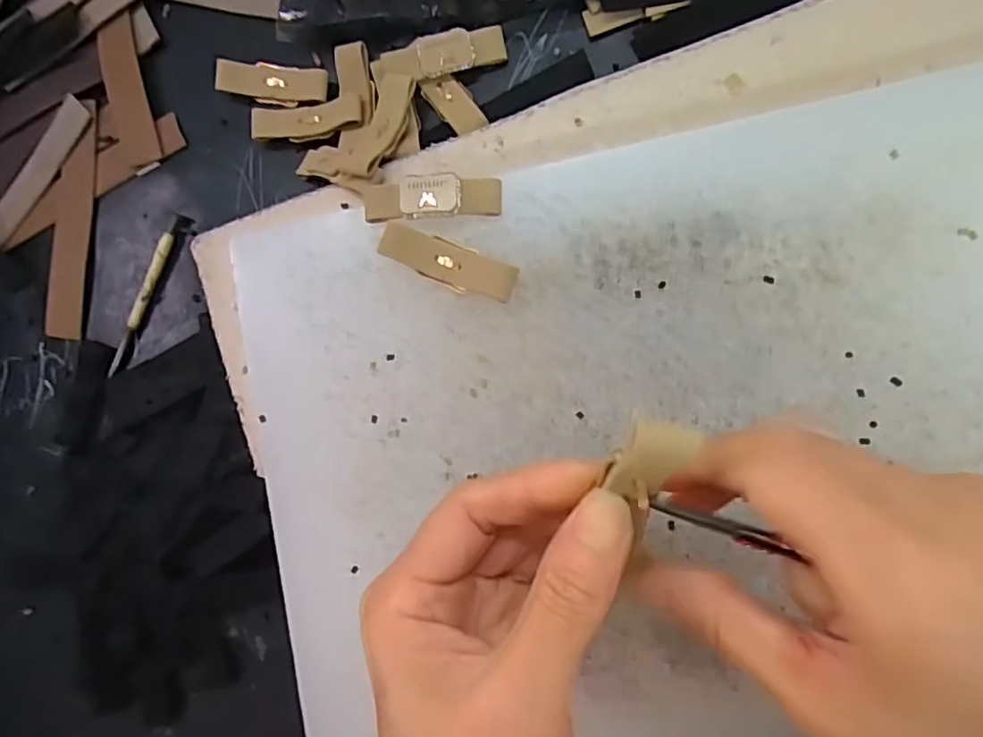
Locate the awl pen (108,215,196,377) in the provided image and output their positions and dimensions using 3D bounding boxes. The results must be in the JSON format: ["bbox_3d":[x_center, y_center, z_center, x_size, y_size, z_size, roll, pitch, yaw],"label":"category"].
[{"bbox_3d":[-0.187,-0.040,0.326,0.010,0.004,0.093,29,94,7],"label":"awl pen"}]

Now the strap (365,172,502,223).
[{"bbox_3d":[-0.026,-0.072,0.257,0.059,0.010,0.019,-1,90,8],"label":"strap"}]

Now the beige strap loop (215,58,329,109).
[{"bbox_3d":[-0.115,-0.149,0.315,0.059,0.006,0.020,10,91,8],"label":"beige strap loop"}]

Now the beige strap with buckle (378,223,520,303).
[{"bbox_3d":[-0.018,-0.044,0.257,0.058,0.009,0.018,23,93,8],"label":"beige strap with buckle"}]

